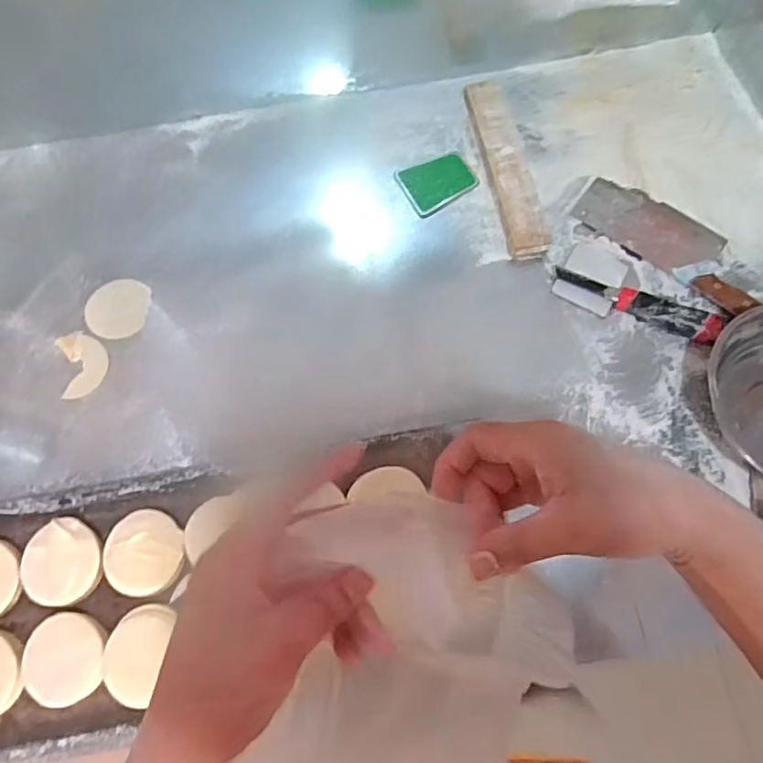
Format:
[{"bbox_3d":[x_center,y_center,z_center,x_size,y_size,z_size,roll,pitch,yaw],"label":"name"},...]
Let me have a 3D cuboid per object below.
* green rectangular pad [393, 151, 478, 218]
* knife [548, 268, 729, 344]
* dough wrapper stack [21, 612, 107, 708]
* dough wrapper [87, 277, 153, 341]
[{"bbox_3d":[0.079,-0.280,0.831,0.101,0.004,0.079,-30,73,-8],"label":"green rectangular pad"},{"bbox_3d":[0.322,-0.097,0.754,0.206,0.023,0.043,18,73,8],"label":"knife"},{"bbox_3d":[-0.332,0.292,0.626,0.083,0.013,0.089,2,71,2],"label":"dough wrapper stack"},{"bbox_3d":[-0.349,-0.098,0.784,0.083,0.004,0.087,7,72,4],"label":"dough wrapper"}]

